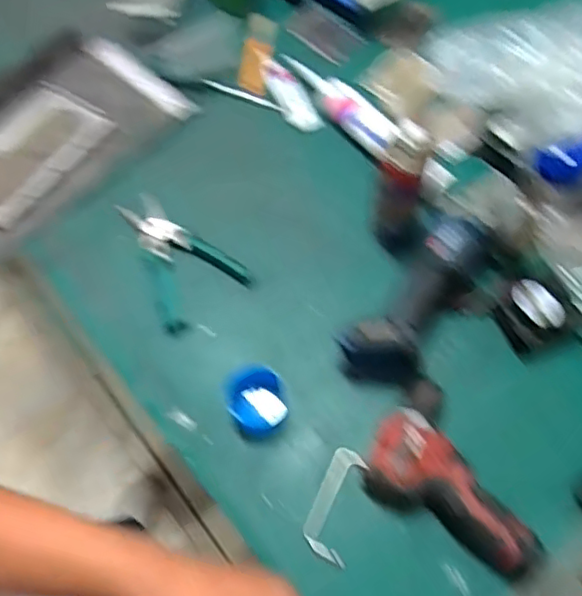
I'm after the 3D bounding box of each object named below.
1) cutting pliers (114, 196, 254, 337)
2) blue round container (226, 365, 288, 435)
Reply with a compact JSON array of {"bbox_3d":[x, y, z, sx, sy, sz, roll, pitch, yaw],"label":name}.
[{"bbox_3d":[-0.155,-0.061,0.781,0.119,0.019,0.192,-34,68,-15],"label":"cutting pliers"},{"bbox_3d":[-0.040,0.116,0.680,0.061,0.055,0.063,0,64,0],"label":"blue round container"}]

